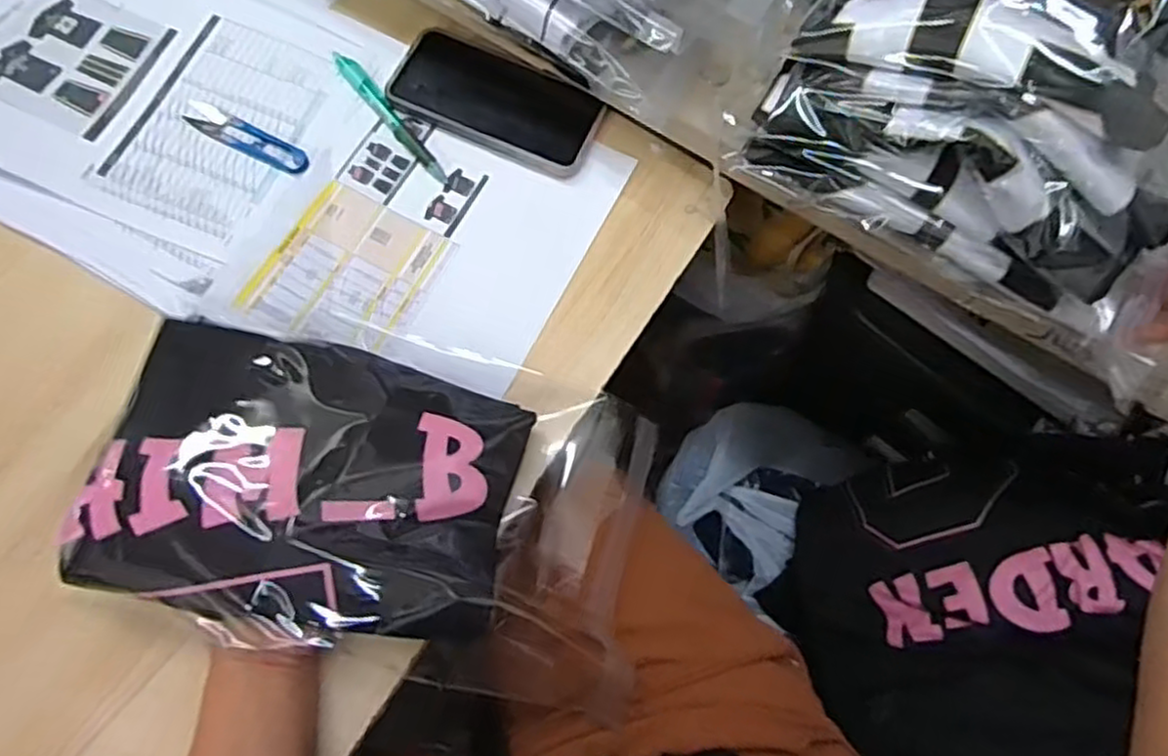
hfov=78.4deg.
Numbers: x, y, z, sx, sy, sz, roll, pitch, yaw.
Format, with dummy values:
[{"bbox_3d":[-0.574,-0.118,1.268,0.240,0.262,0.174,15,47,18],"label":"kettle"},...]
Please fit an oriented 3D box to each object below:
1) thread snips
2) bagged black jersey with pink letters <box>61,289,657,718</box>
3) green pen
[{"bbox_3d":[-0.259,-0.185,0.548,0.109,0.006,0.026,26,70,8],"label":"thread snips"},{"bbox_3d":[-0.121,0.071,0.461,0.332,0.064,0.203,19,60,-13],"label":"bagged black jersey with pink letters"},{"bbox_3d":[-0.153,-0.207,0.565,0.016,0.018,0.136,-38,75,-15],"label":"green pen"}]

